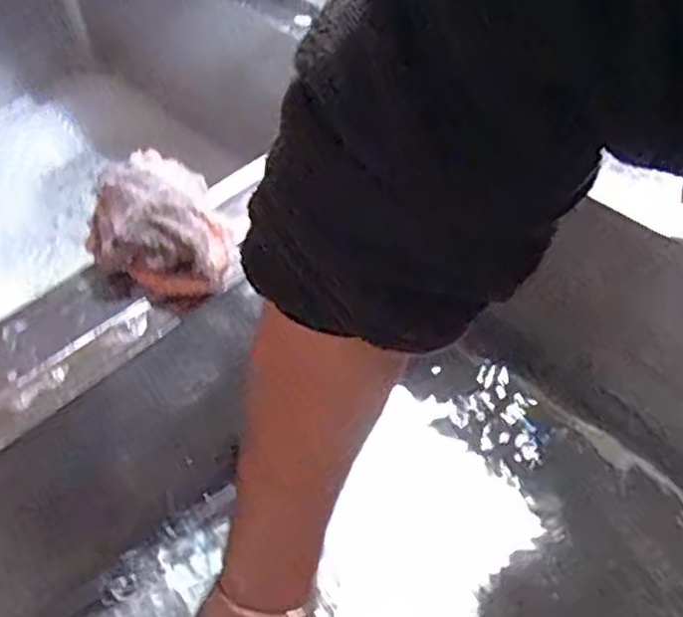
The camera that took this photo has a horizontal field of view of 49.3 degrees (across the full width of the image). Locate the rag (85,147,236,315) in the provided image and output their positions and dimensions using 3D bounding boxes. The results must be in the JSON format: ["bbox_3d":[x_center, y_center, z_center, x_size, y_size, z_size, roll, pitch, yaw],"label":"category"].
[{"bbox_3d":[-0.111,-0.053,0.444,0.076,0.048,0.103,-19,51,-14],"label":"rag"}]

